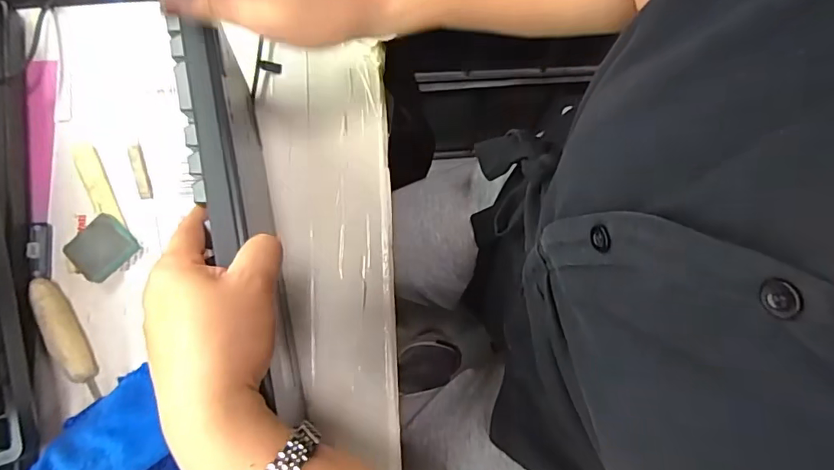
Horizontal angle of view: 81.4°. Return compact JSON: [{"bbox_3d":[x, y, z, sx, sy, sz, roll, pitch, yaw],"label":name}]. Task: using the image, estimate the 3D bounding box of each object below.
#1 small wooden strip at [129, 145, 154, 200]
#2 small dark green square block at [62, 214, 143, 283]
[{"bbox_3d":[-0.250,-0.057,0.436,0.011,0.006,0.051,-19,80,-3],"label":"small wooden strip"},{"bbox_3d":[-0.272,0.011,0.419,0.049,0.017,0.041,-44,82,-7],"label":"small dark green square block"}]

